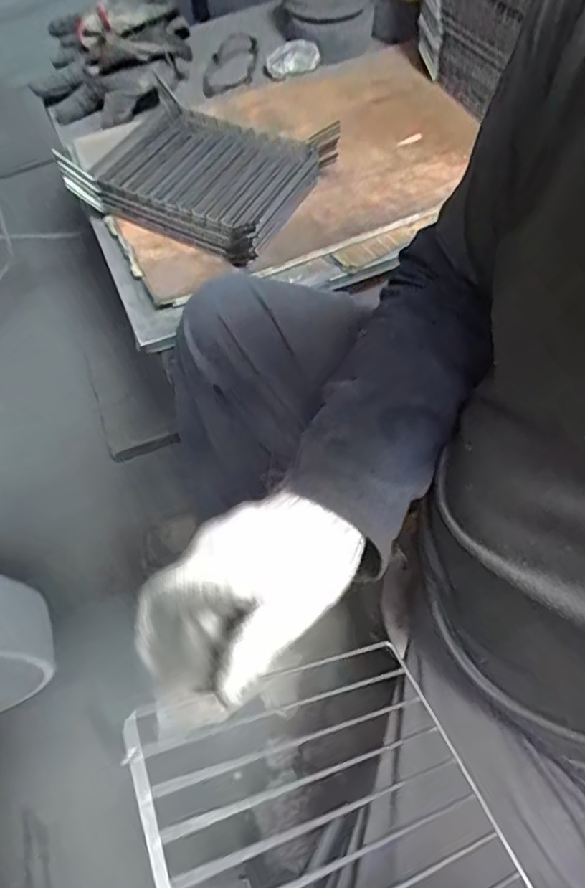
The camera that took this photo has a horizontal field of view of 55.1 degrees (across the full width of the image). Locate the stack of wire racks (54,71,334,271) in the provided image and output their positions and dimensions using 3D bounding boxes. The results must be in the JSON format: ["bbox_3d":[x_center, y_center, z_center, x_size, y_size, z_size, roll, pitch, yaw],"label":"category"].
[{"bbox_3d":[-0.118,-0.367,0.748,0.286,0.056,0.237,25,65,15],"label":"stack of wire racks"}]

